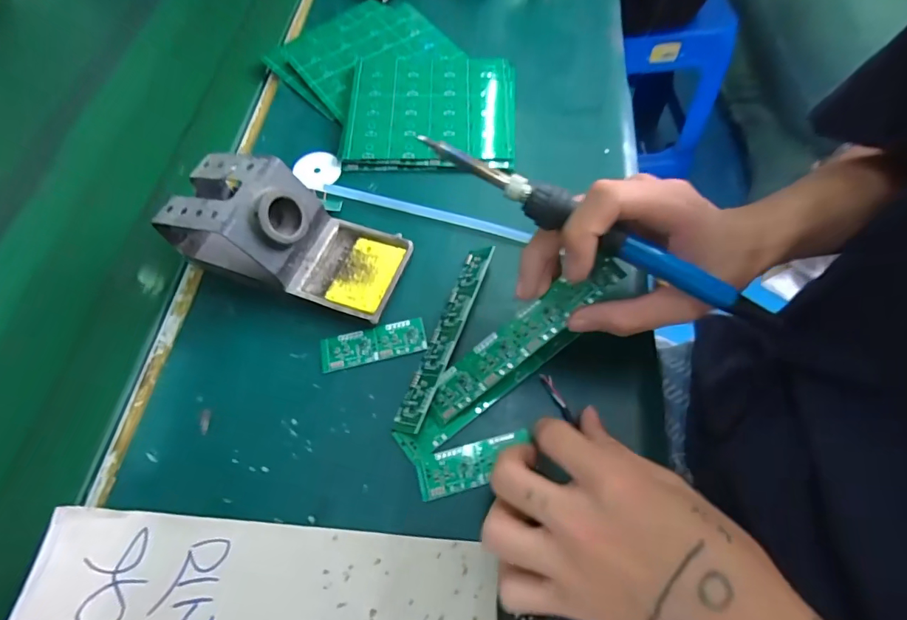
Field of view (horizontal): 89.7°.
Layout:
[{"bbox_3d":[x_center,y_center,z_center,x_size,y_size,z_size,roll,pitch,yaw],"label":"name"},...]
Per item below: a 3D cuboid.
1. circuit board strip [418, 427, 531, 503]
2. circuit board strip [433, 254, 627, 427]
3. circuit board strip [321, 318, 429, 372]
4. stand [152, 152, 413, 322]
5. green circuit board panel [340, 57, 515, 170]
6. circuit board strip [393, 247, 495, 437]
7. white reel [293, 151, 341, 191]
[{"bbox_3d":[0.014,0.093,0.278,0.072,0.004,0.026,-13,64,-5],"label":"circuit board strip"},{"bbox_3d":[0.040,0.018,0.278,0.141,0.005,0.025,-40,67,10],"label":"circuit board strip"},{"bbox_3d":[-0.056,0.023,0.316,0.072,0.004,0.025,-12,64,-4],"label":"circuit board strip"},{"bbox_3d":[-0.118,-0.051,0.318,0.160,0.069,0.076,17,66,9],"label":"stand"},{"bbox_3d":[-0.022,-0.183,0.406,0.147,0.014,0.133,1,64,2],"label":"green circuit board panel"},{"bbox_3d":[-0.005,0.016,0.312,0.024,0.004,0.140,0,57,42],"label":"circuit board strip"},{"bbox_3d":[-0.117,-0.121,0.392,0.038,0.008,0.036,-1,64,1],"label":"white reel"}]

